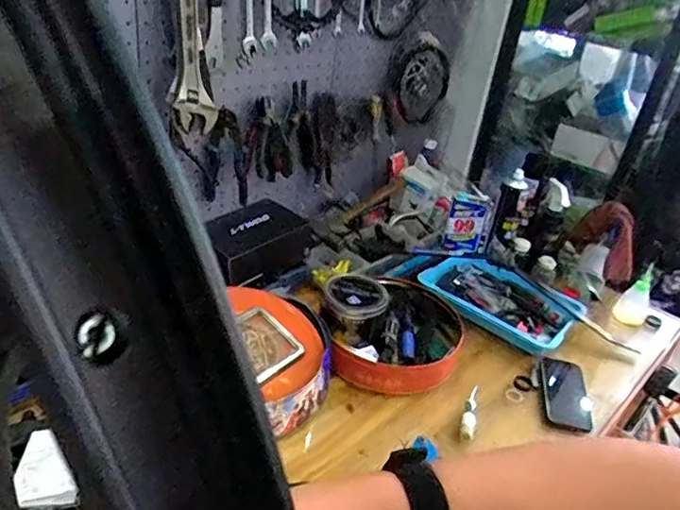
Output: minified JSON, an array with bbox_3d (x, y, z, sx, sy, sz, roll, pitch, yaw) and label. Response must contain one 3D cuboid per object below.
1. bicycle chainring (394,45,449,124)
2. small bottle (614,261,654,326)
[{"bbox_3d":[0.192,-0.399,1.312,0.154,0.176,0.024,-34,45,-18],"label":"bicycle chainring"},{"bbox_3d":[0.685,0.095,1.289,0.065,0.149,0.041,25,34,28],"label":"small bottle"}]

